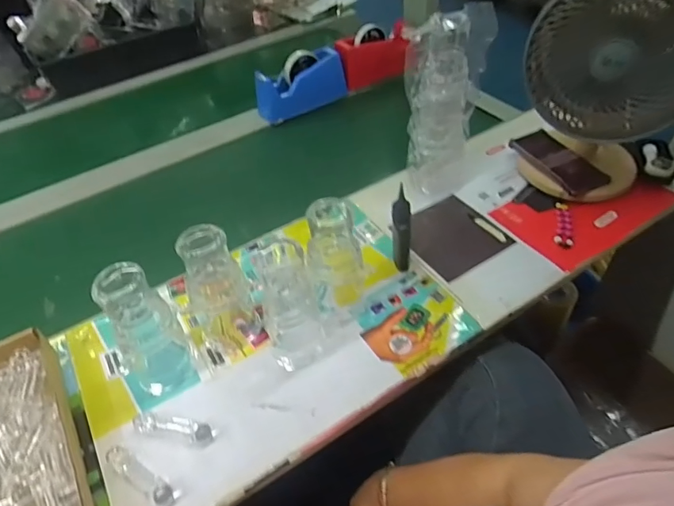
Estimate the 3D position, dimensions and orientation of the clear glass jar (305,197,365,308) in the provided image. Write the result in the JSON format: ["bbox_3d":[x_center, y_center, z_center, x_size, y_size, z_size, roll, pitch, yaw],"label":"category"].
[{"bbox_3d":[-0.001,0.009,0.621,0.070,0.172,0.069,-4,46,1],"label":"clear glass jar"}]

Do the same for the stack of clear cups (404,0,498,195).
[{"bbox_3d":[0.167,-0.226,0.745,0.117,0.284,0.077,7,47,11],"label":"stack of clear cups"}]

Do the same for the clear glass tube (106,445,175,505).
[{"bbox_3d":[-0.218,0.246,0.521,0.094,0.021,0.022,24,53,25],"label":"clear glass tube"}]

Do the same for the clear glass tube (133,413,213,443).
[{"bbox_3d":[-0.193,0.206,0.557,0.096,0.025,0.027,4,47,9],"label":"clear glass tube"}]

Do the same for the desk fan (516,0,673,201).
[{"bbox_3d":[0.416,-0.249,0.705,0.218,0.358,0.213,30,56,29],"label":"desk fan"}]

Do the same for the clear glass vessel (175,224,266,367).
[{"bbox_3d":[-0.146,0.057,0.589,0.091,0.178,0.074,-23,49,-16],"label":"clear glass vessel"}]

